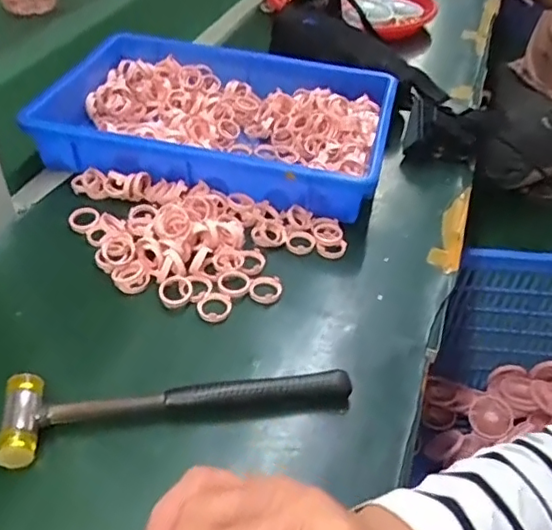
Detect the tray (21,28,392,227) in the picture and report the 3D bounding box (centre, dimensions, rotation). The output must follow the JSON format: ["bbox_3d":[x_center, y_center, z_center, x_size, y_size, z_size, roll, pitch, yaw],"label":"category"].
[{"bbox_3d":[-0.058,-0.168,0.652,0.361,0.061,0.242,12,43,8],"label":"tray"}]

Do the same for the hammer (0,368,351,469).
[{"bbox_3d":[-0.068,0.091,0.413,0.238,0.025,0.058,-8,44,-13],"label":"hammer"}]

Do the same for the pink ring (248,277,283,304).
[{"bbox_3d":[-0.009,0.021,0.500,0.028,0.007,0.029,6,43,1],"label":"pink ring"}]

